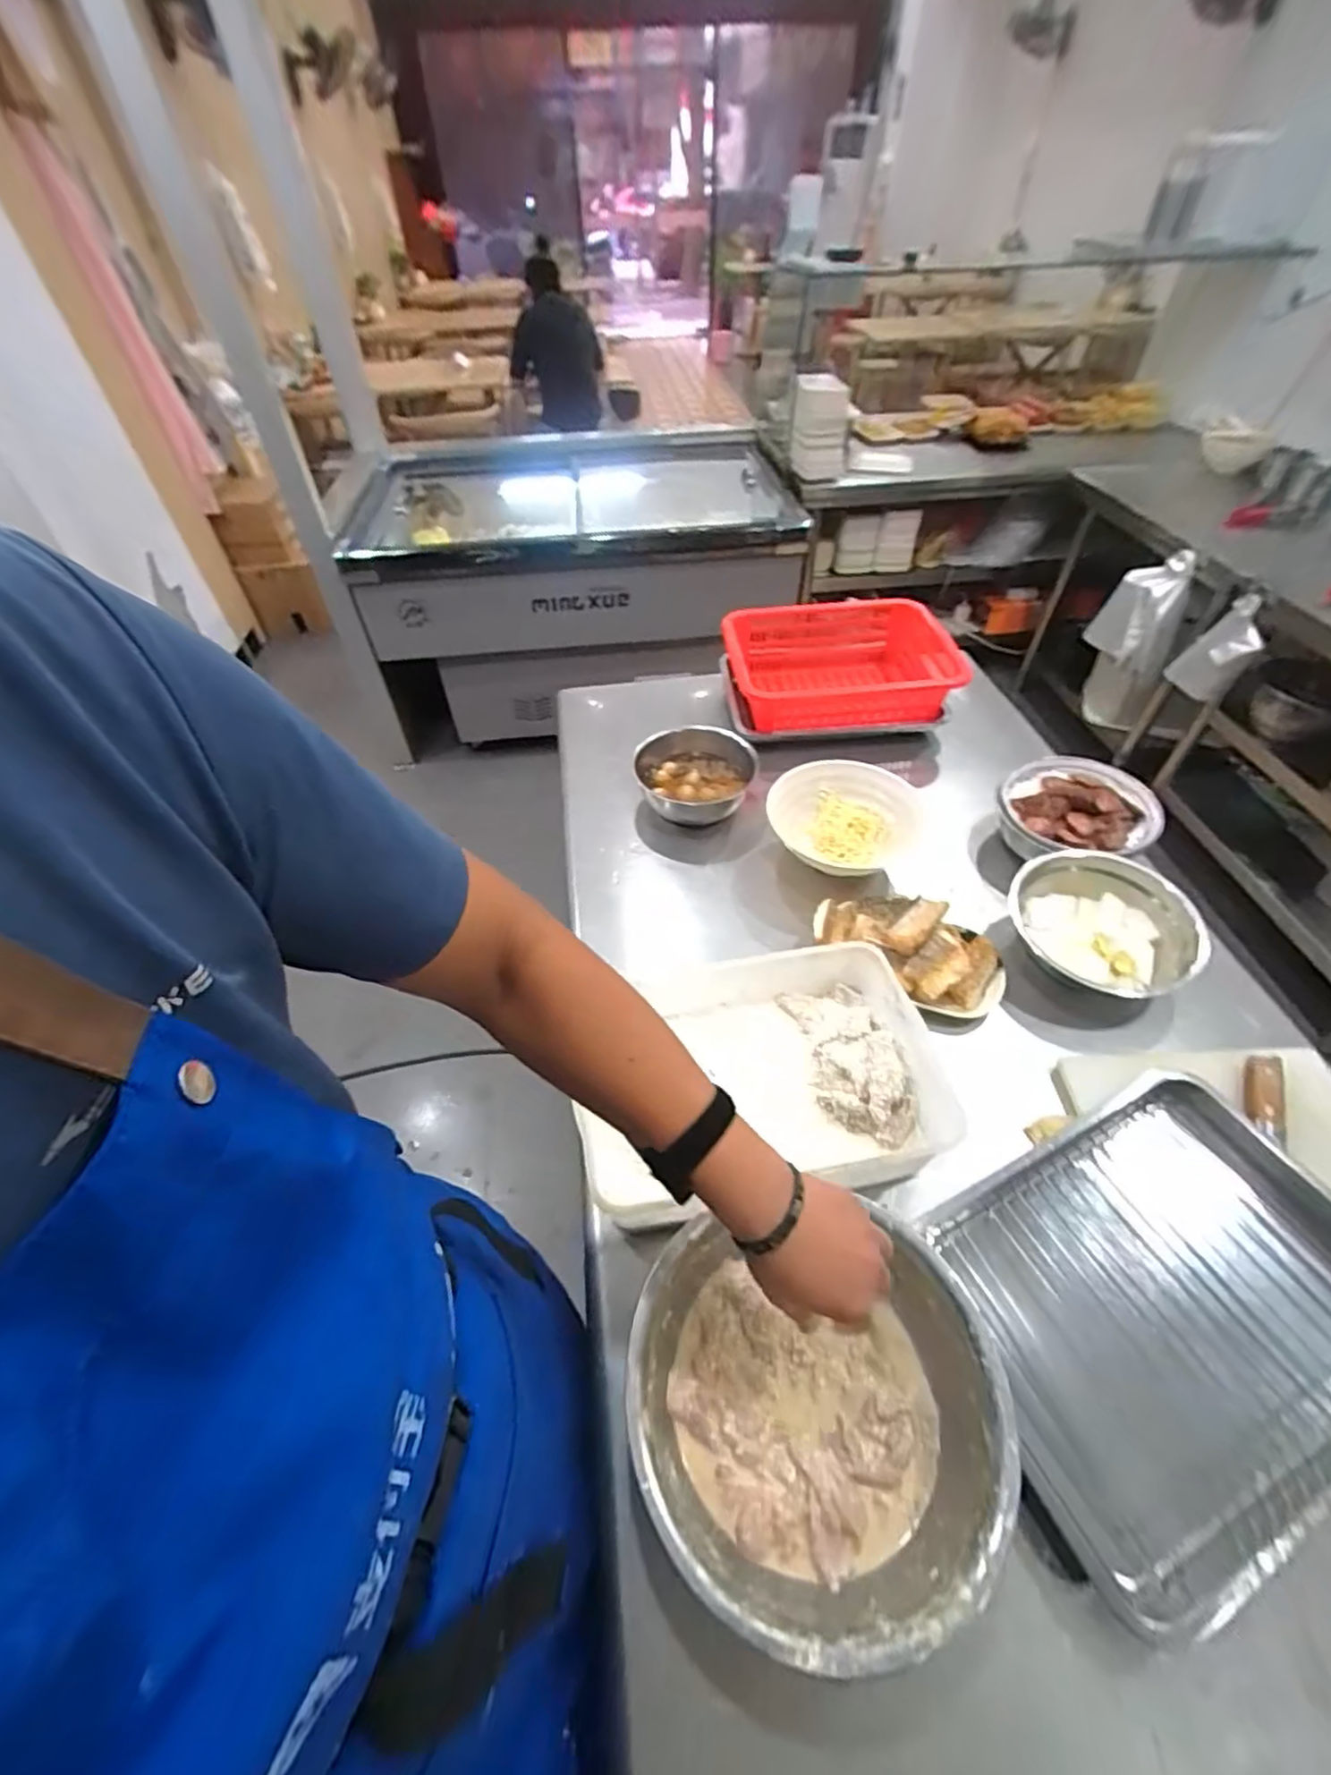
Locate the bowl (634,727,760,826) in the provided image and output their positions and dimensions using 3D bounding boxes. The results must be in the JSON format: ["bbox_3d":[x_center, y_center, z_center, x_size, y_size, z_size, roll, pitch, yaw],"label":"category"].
[{"bbox_3d":[0.043,-0.178,1.063,0.197,0.087,0.160,7,49,8],"label":"bowl"}]

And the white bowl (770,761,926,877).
[{"bbox_3d":[0.271,-0.109,0.978,0.200,0.062,0.197,-1,49,1],"label":"white bowl"}]

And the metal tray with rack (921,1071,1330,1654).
[{"bbox_3d":[0.441,0.362,0.574,0.374,0.069,0.279,-21,51,-17],"label":"metal tray with rack"}]

